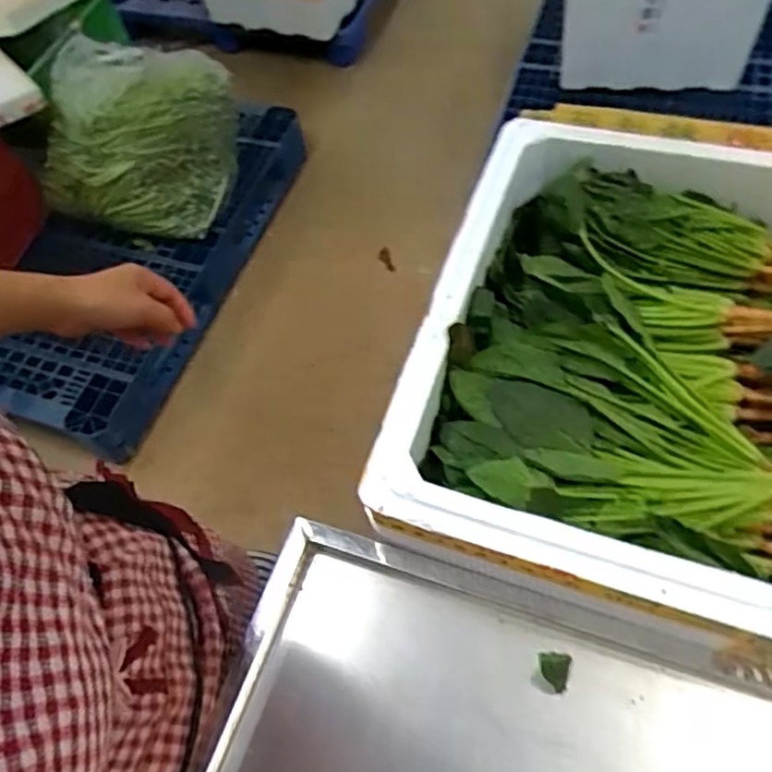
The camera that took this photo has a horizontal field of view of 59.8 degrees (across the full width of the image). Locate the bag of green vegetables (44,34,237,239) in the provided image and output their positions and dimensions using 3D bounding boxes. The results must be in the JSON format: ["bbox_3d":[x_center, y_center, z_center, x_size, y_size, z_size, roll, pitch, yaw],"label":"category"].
[{"bbox_3d":[-0.614,-0.640,1.705,0.413,0.313,0.427,13,62,15],"label":"bag of green vegetables"}]

